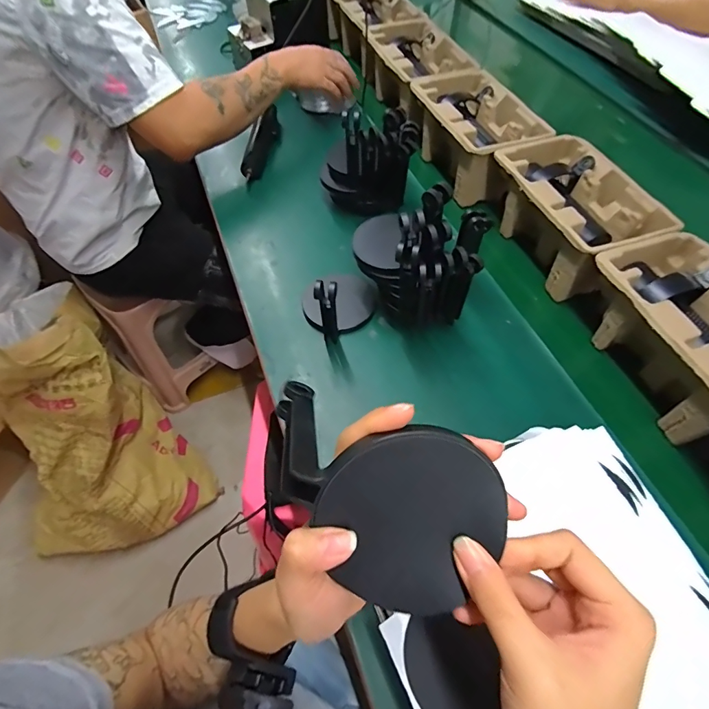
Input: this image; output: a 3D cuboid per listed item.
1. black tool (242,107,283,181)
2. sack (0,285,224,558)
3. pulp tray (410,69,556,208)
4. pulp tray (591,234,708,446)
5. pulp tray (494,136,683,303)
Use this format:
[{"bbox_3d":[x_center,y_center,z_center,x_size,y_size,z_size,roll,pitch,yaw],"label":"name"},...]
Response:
[{"bbox_3d":[-0.166,-0.394,0.773,0.032,0.050,0.201,10,62,3],"label":"black tool"},{"bbox_3d":[-0.612,0.215,0.937,0.372,0.525,0.354,-21,65,-13],"label":"sack"},{"bbox_3d":[0.199,-0.375,0.709,0.146,0.107,0.222,-19,64,-12],"label":"pulp tray"},{"bbox_3d":[0.383,-0.026,0.481,0.143,0.103,0.220,-16,63,-10],"label":"pulp tray"},{"bbox_3d":[0.304,-0.205,0.598,0.147,0.109,0.226,-18,64,-12],"label":"pulp tray"}]

